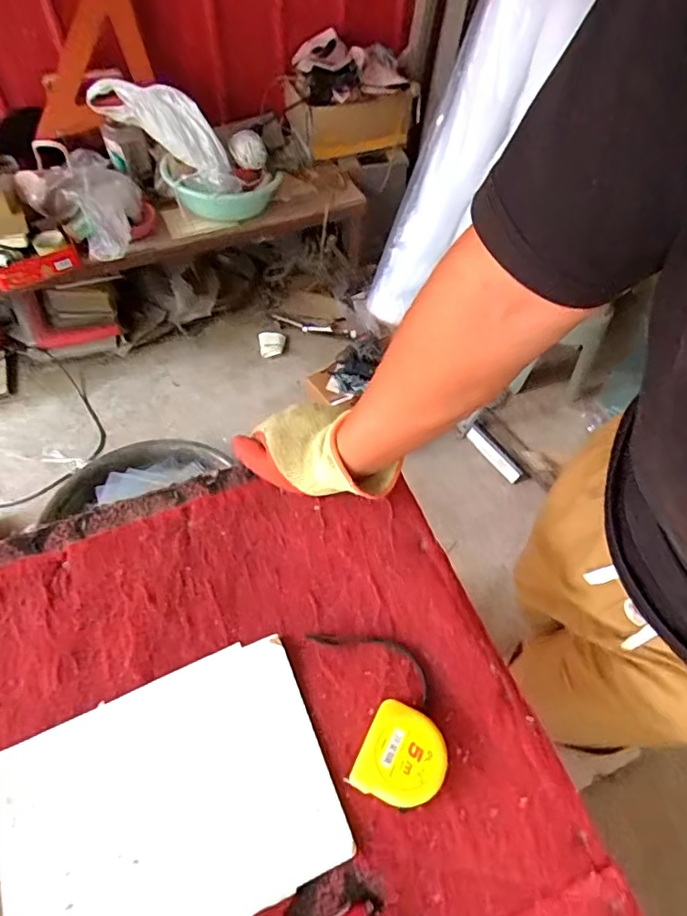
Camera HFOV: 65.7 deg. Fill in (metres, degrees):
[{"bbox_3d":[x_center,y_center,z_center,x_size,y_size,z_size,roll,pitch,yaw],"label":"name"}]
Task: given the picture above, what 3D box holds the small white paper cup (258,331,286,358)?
[{"bbox_3d":[-0.256,-0.415,1.920,0.095,0.057,0.095,-5,56,-4],"label":"small white paper cup"}]

